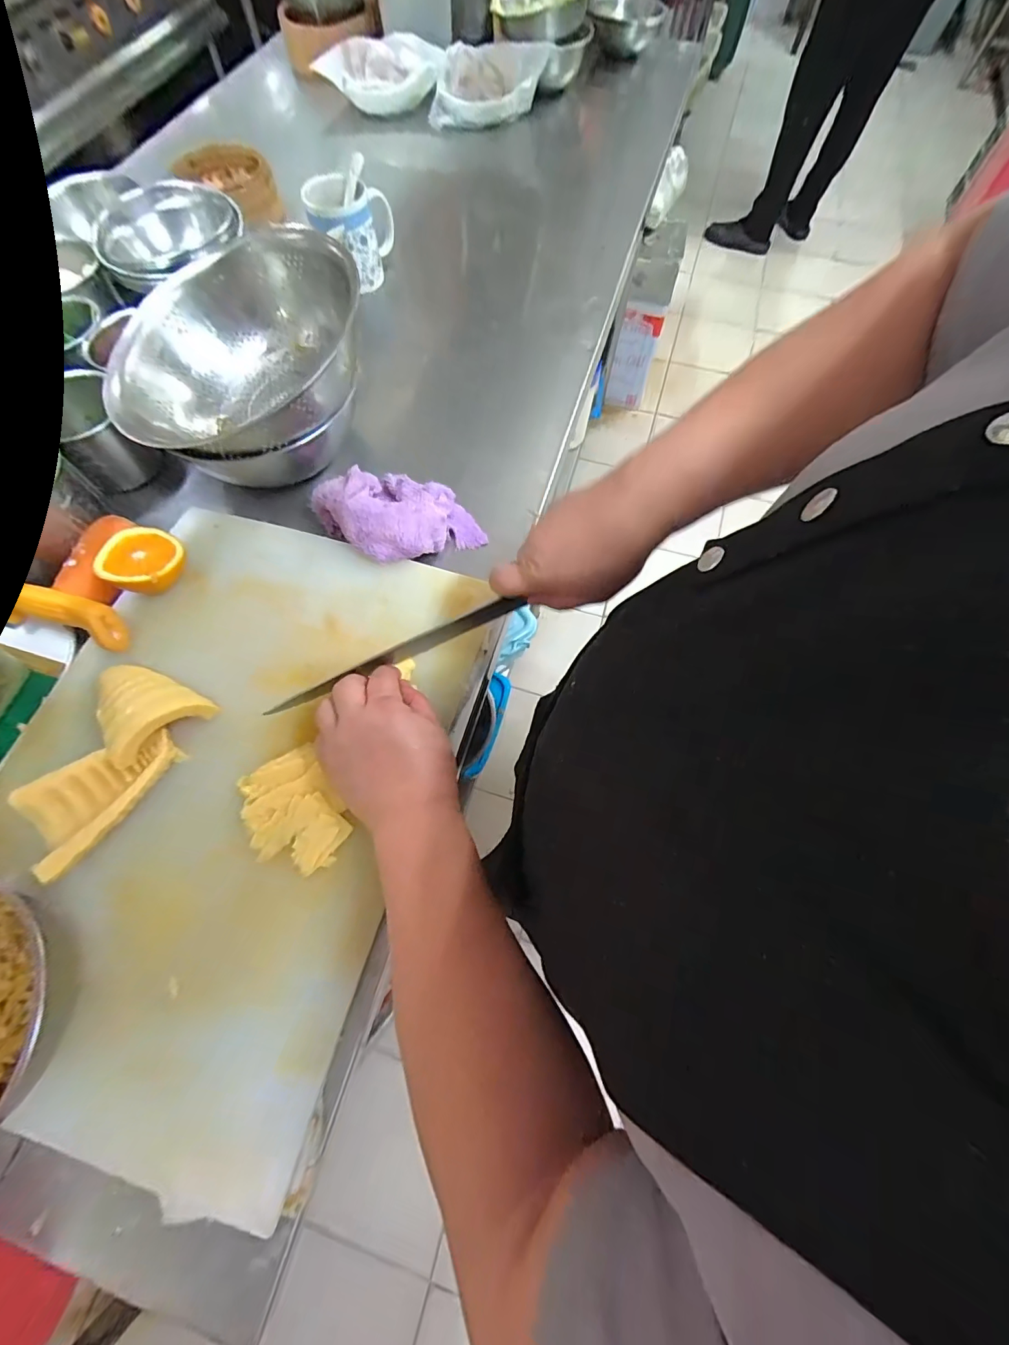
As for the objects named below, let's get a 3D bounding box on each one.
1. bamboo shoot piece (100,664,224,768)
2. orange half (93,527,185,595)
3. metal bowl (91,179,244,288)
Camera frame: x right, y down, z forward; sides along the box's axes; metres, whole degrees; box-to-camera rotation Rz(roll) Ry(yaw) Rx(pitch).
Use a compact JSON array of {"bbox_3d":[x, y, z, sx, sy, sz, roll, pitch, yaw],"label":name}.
[{"bbox_3d":[-0.301,0.022,0.382,0.091,0.032,0.072,43,74,14],"label":"bamboo shoot piece"},{"bbox_3d":[-0.336,-0.103,0.439,0.067,0.041,0.066,0,69,-1],"label":"orange half"},{"bbox_3d":[-0.409,-0.533,0.565,0.139,0.051,0.139,0,69,-1],"label":"metal bowl"}]

